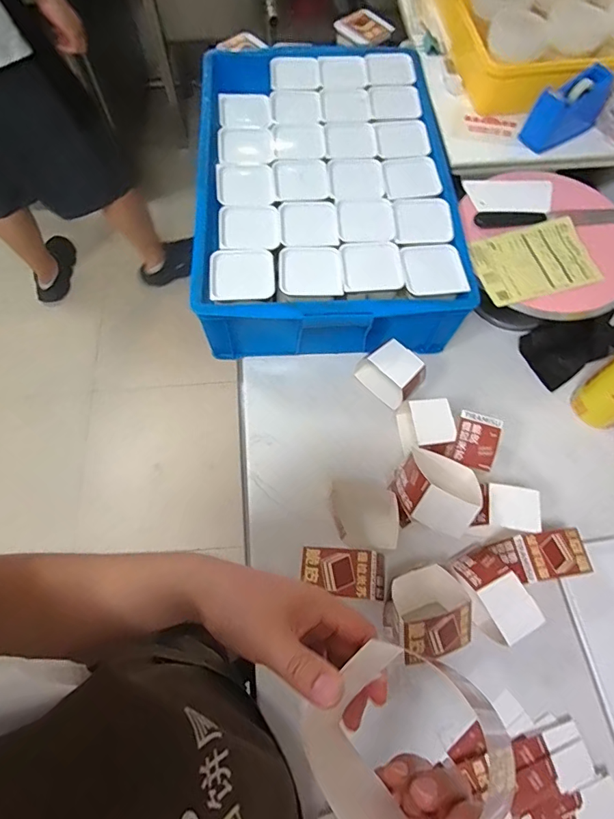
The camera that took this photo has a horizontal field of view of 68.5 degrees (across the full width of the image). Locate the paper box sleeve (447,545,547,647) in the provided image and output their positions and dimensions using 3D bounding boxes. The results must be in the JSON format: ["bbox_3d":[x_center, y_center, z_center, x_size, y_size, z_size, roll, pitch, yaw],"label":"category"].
[{"bbox_3d":[0.248,0.249,0.617,0.069,0.087,0.114,-25,69,-10],"label":"paper box sleeve"}]

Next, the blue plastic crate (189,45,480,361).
[{"bbox_3d":[0.025,-0.395,0.838,0.417,0.166,0.632,-4,67,-2],"label":"blue plastic crate"}]

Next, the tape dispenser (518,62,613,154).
[{"bbox_3d":[0.446,-0.513,0.772,0.145,0.085,0.054,-25,69,-10],"label":"tape dispenser"}]

